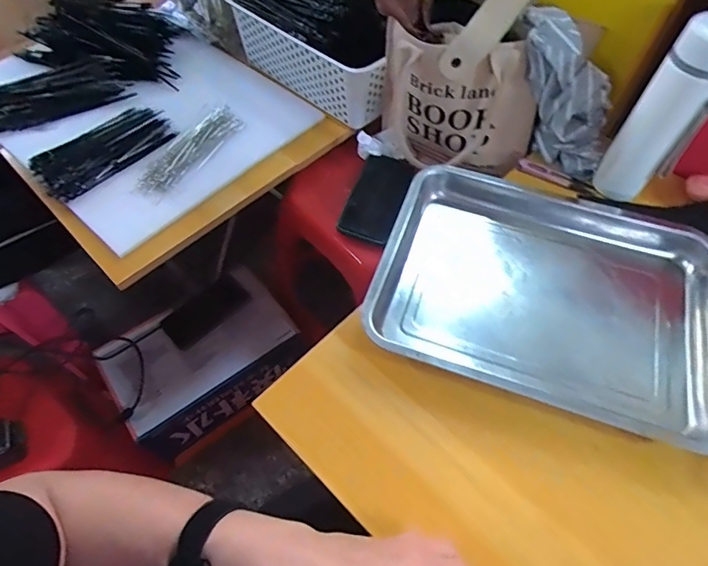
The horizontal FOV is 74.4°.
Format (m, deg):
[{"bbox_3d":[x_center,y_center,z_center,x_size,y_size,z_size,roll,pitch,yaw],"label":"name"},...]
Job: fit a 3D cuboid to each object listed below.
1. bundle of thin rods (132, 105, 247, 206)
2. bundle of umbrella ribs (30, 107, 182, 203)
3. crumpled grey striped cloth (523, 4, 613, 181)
[{"bbox_3d":[-0.234,-0.192,0.683,0.062,0.023,0.201,27,61,15],"label":"bundle of thin rods"},{"bbox_3d":[-0.361,-0.197,0.676,0.101,0.026,0.189,39,65,21],"label":"bundle of umbrella ribs"},{"bbox_3d":[0.261,-0.234,0.581,0.069,0.212,0.082,-43,31,-23],"label":"crumpled grey striped cloth"}]

